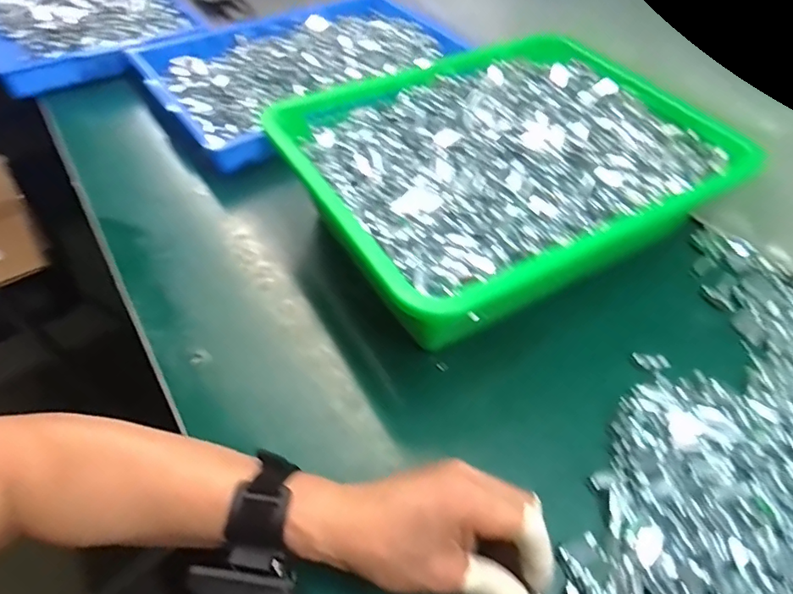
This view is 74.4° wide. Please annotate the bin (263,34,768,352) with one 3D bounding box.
[{"bbox_3d":[0.108,-0.132,0.528,0.392,0.098,0.306,-22,54,-19],"label":"bin"}]

